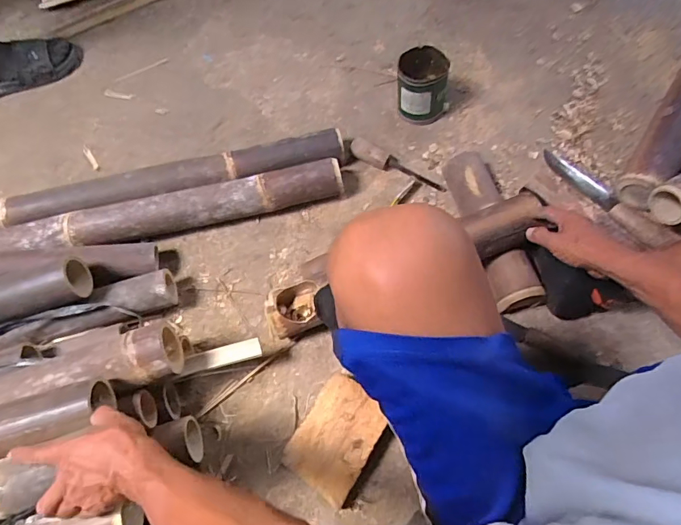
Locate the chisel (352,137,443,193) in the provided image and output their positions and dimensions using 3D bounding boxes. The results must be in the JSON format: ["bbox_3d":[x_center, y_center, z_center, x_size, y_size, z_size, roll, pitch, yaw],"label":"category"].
[{"bbox_3d":[0.115,-0.197,0.908,0.211,0.029,0.039,26,70,15],"label":"chisel"}]

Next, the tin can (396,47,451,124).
[{"bbox_3d":[0.169,-0.367,0.932,0.101,0.120,0.100,-2,66,4],"label":"tin can"}]

